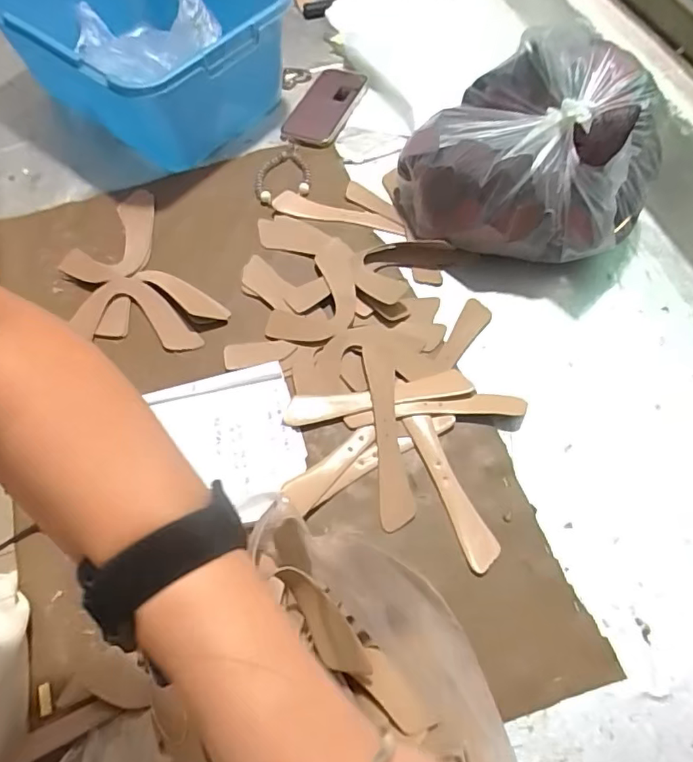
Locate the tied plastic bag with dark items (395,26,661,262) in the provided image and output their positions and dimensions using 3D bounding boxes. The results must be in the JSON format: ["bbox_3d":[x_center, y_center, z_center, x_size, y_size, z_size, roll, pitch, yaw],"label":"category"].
[{"bbox_3d":[0.197,-0.249,0.610,0.267,0.181,0.189,11,63,5],"label":"tied plastic bag with dark items"}]

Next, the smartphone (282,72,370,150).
[{"bbox_3d":[-0.031,-0.392,0.774,0.084,0.013,0.158,19,66,16],"label":"smartphone"}]

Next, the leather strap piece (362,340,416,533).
[{"bbox_3d":[0.042,0.048,0.552,0.032,0.010,0.200,-4,63,-3],"label":"leather strap piece"}]

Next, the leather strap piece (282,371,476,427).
[{"bbox_3d":[0.033,0.017,0.566,0.193,0.011,0.033,-9,59,-2],"label":"leather strap piece"}]

